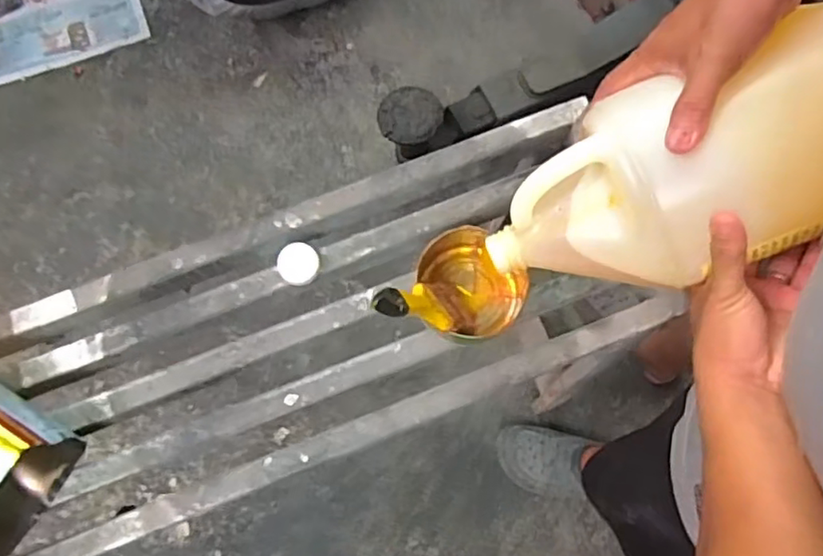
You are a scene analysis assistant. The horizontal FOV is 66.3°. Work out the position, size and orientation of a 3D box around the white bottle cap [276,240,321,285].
[{"bbox_3d":[-0.111,-0.014,0.622,0.041,0.016,0.040,0,75,1],"label":"white bottle cap"}]

